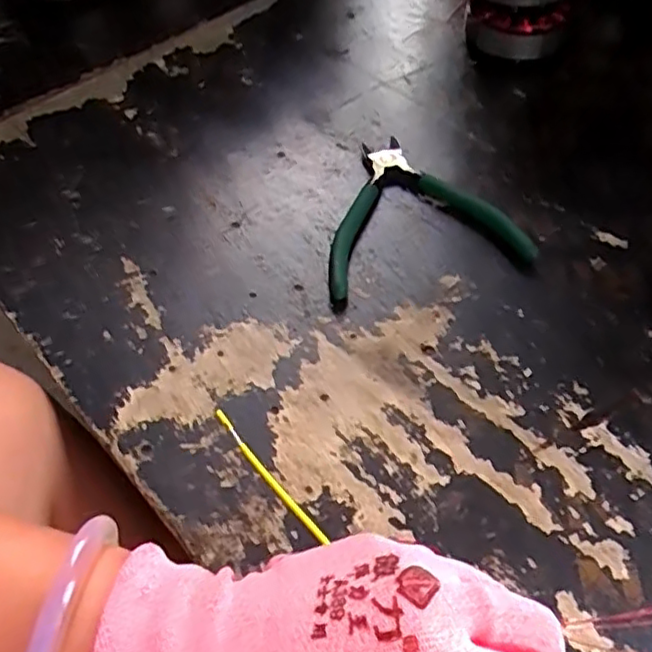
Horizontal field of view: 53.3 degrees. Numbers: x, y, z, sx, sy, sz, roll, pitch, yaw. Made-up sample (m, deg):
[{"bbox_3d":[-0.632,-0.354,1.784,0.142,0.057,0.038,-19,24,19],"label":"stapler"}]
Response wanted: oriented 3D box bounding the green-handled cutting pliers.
[{"bbox_3d":[0.054,-0.080,0.441,0.129,0.013,0.131,-12,52,-5],"label":"green-handled cutting pliers"}]

